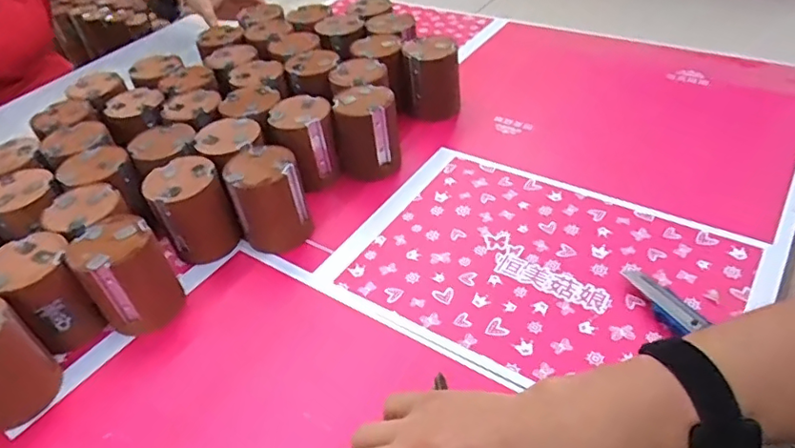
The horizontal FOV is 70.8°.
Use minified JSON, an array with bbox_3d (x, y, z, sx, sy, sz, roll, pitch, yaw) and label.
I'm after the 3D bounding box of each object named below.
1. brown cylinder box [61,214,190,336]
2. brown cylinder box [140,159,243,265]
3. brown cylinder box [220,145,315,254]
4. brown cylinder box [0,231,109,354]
[{"bbox_3d":[-0.273,0.053,0.571,0.075,0.100,0.077,31,54,34],"label":"brown cylinder box"},{"bbox_3d":[-0.234,-0.017,0.644,0.077,0.095,0.080,-28,46,-22],"label":"brown cylinder box"},{"bbox_3d":[-0.149,-0.027,0.650,0.078,0.102,0.087,-20,44,-14],"label":"brown cylinder box"},{"bbox_3d":[-0.348,0.070,0.558,0.074,0.096,0.078,-31,48,-25],"label":"brown cylinder box"}]

